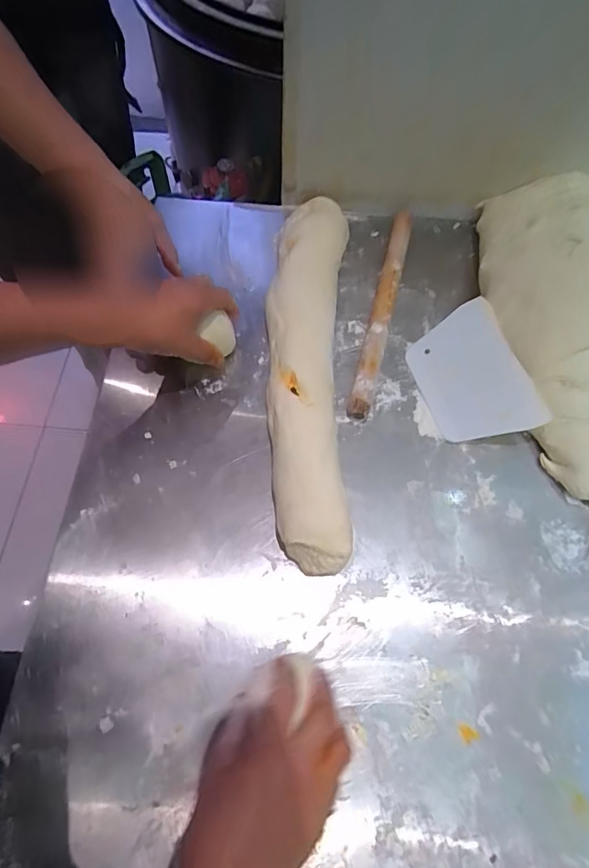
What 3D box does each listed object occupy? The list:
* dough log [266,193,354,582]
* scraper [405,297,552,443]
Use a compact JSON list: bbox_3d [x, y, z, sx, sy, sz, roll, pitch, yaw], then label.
[{"bbox_3d":[0.012,-0.070,0.489,0.079,0.081,0.412,2,63,0],"label":"dough log"},{"bbox_3d":[0.178,-0.058,0.488,0.096,0.007,0.140,-26,70,16],"label":"scraper"}]

